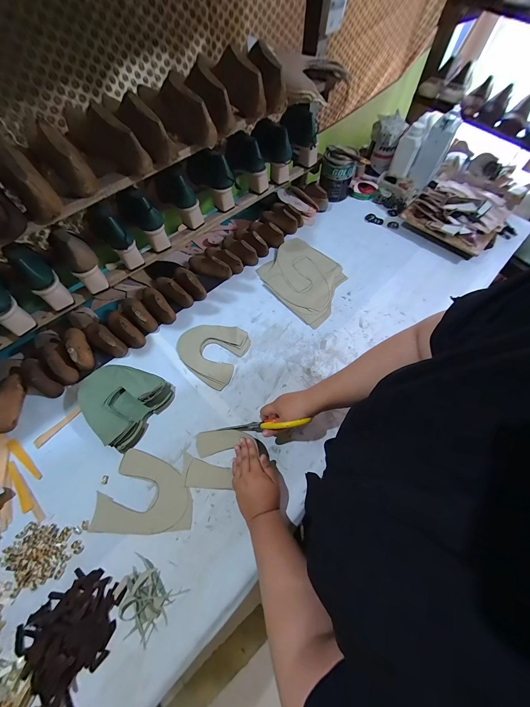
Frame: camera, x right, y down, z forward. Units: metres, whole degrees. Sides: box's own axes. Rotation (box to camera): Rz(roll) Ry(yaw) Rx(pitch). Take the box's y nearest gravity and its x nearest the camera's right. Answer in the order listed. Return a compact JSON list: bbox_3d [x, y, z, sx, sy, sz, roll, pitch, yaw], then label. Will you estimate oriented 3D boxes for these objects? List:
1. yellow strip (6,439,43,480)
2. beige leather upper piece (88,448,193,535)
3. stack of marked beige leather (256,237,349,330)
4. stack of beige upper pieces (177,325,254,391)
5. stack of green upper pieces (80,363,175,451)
[{"bbox_3d":[-0.523,0.230,0.575,0.118,0.004,0.022,36,70,15],"label":"yellow strip"},{"bbox_3d":[-0.244,0.283,0.546,0.193,0.004,0.148,2,65,1],"label":"beige leather upper piece"},{"bbox_3d":[0.114,-0.225,0.784,0.252,0.011,0.232,36,70,15],"label":"stack of marked beige leather"},{"bbox_3d":[-0.143,-0.013,0.687,0.170,0.009,0.166,24,67,10],"label":"stack of beige upper pieces"},{"bbox_3d":[-0.332,0.101,0.610,0.183,0.045,0.168,30,69,13],"label":"stack of green upper pieces"}]

